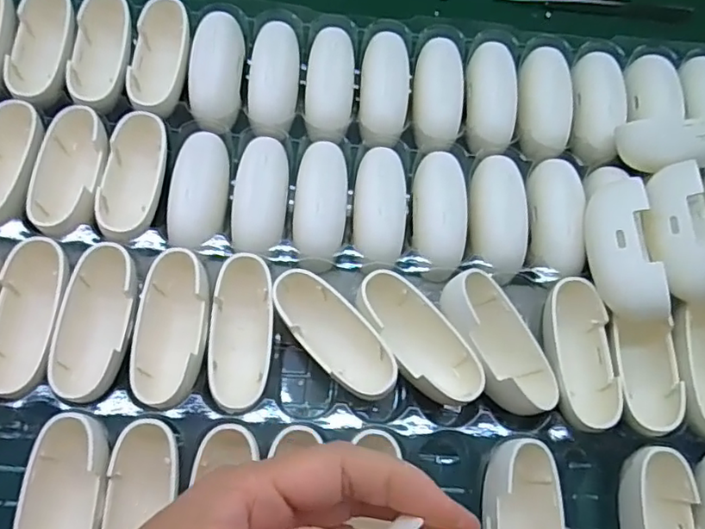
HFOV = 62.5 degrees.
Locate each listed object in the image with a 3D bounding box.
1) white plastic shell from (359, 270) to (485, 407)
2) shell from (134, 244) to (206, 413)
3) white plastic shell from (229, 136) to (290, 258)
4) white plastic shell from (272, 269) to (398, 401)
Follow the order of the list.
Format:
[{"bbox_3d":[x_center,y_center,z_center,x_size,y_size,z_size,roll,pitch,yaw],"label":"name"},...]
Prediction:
[{"bbox_3d":[0.031,0.032,0.263,0.028,0.019,0.070,-37,76,-17],"label":"white plastic shell"},{"bbox_3d":[-0.082,0.029,0.264,0.033,0.028,0.071,2,69,-4],"label":"shell"},{"bbox_3d":[-0.046,-0.033,0.290,0.027,0.016,0.065,8,68,-2],"label":"white plastic shell"},{"bbox_3d":[-0.007,0.031,0.266,0.029,0.014,0.069,-44,90,-17],"label":"white plastic shell"}]

